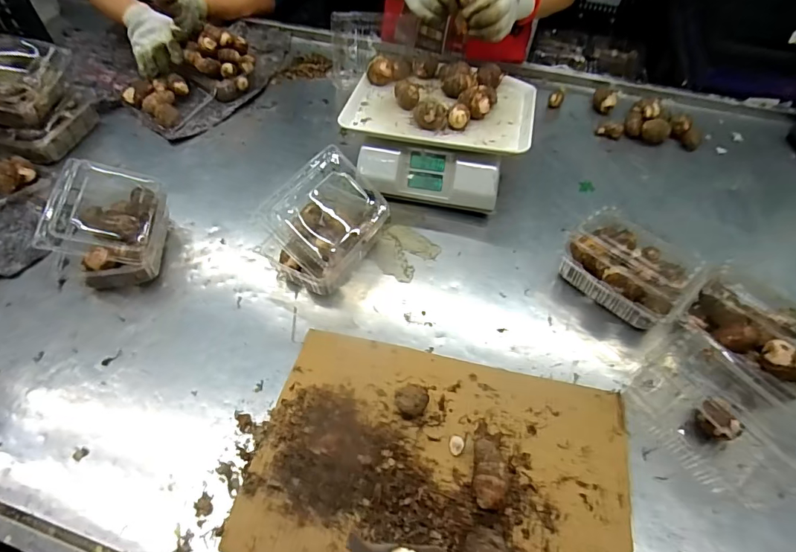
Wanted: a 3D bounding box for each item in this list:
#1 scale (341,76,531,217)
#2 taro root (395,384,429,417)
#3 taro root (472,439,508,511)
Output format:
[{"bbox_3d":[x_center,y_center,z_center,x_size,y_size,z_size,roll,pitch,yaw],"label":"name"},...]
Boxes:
[{"bbox_3d":[0.066,-0.225,0.759,0.285,0.123,0.204,7,53,4],"label":"scale"},{"bbox_3d":[0.015,0.147,0.527,0.035,0.029,0.037,1,53,-1],"label":"taro root"},{"bbox_3d":[0.098,0.215,0.487,0.032,0.027,0.067,9,53,5],"label":"taro root"}]

